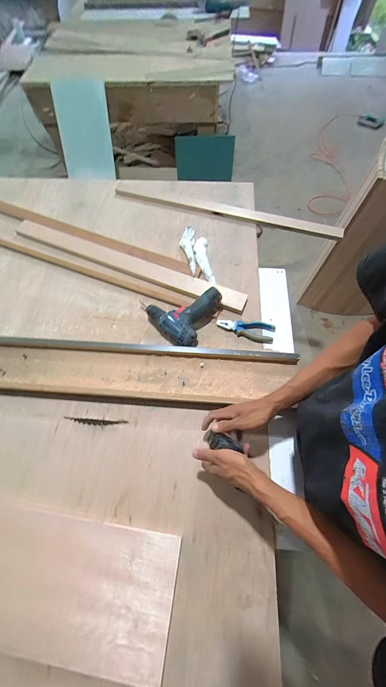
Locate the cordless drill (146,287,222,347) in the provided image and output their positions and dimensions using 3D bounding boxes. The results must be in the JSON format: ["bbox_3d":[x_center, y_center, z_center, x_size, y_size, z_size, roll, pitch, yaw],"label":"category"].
[{"bbox_3d":[-0.036,-0.097,0.706,0.171,0.057,0.183,28,70,14],"label":"cordless drill"}]

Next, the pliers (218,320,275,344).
[{"bbox_3d":[0.149,-0.045,0.704,0.159,0.020,0.058,15,68,9],"label":"pliers"}]

